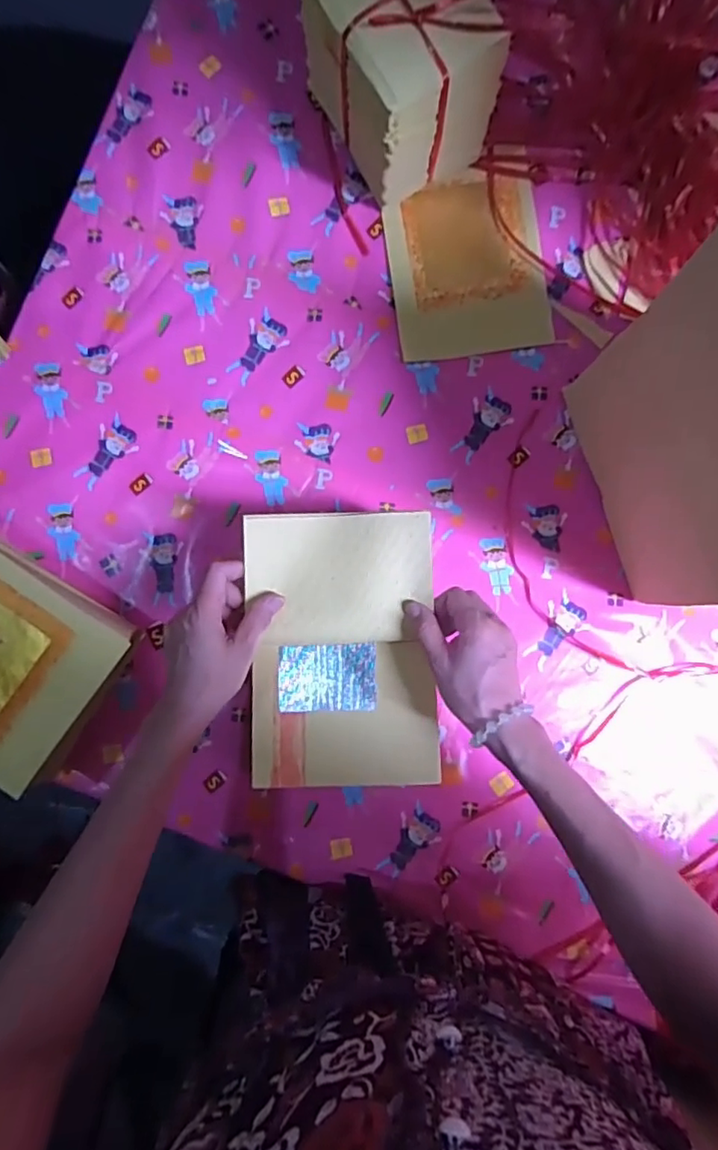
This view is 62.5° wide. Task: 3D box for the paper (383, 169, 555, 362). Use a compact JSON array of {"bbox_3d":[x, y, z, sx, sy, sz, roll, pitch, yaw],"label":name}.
[{"bbox_3d":[0.113,-0.323,0.616,0.157,0.006,0.188,-7,87,0],"label":"paper"}]

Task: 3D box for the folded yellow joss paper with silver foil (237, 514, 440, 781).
[{"bbox_3d":[-0.014,0.065,0.504,0.157,0.036,0.229,-1,87,1],"label":"folded yellow joss paper with silver foil"}]

